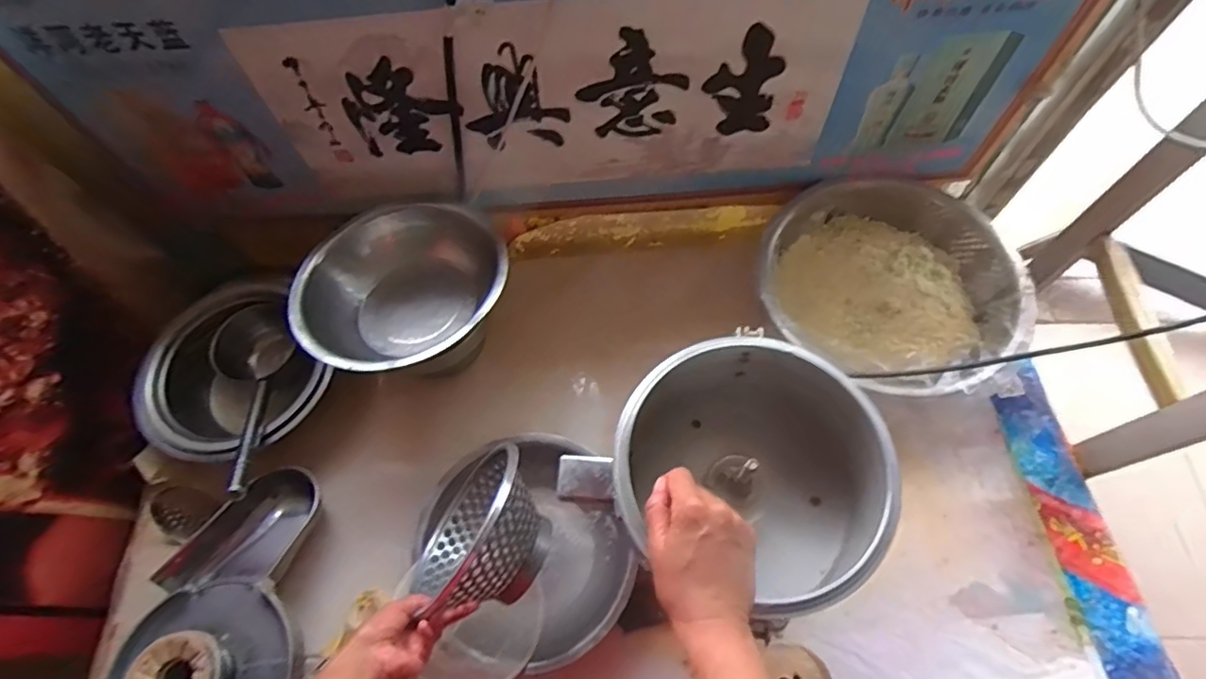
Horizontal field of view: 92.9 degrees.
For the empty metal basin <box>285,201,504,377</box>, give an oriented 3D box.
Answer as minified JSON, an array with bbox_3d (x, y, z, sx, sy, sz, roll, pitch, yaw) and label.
[{"bbox_3d":[-0.307,-0.072,0.901,0.313,0.137,0.302,-2,64,3],"label":"empty metal basin"}]

